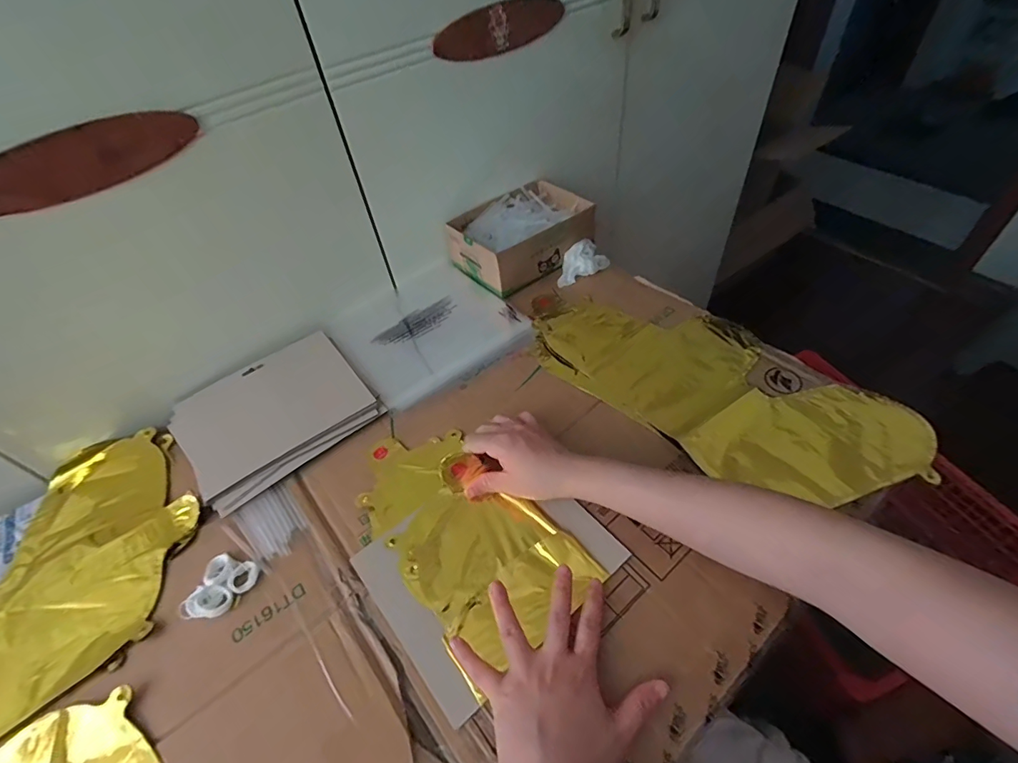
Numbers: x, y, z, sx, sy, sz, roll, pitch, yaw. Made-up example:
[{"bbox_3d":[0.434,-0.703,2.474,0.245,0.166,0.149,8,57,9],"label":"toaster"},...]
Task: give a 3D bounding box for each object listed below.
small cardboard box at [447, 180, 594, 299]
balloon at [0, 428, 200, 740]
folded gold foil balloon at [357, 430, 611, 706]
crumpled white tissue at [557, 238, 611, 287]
[{"bbox_3d":[0.018,-0.218,0.696,0.184,0.064,0.138,-36,55,-23],"label":"small cardboard box"},{"bbox_3d":[-0.492,0.218,0.423,0.392,0.024,0.258,-33,54,-21],"label":"balloon"},{"bbox_3d":[-0.049,0.128,0.443,0.136,0.028,0.244,-34,54,-21],"label":"folded gold foil balloon"},{"bbox_3d":[0.101,-0.172,0.664,0.080,0.032,0.049,-25,52,-15],"label":"crumpled white tissue"}]

